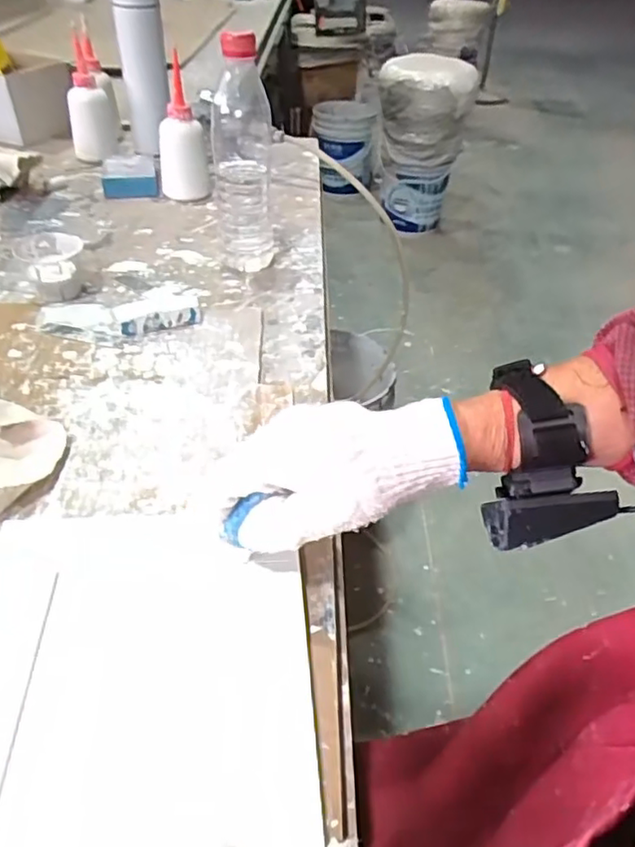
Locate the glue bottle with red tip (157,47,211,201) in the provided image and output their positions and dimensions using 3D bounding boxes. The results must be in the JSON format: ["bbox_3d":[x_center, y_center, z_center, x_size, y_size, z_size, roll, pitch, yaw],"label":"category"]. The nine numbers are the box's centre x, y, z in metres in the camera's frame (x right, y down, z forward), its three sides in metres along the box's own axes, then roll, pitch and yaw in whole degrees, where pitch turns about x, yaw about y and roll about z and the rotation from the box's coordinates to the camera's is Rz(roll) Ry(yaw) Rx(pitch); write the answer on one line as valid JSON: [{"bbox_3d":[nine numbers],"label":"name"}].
[{"bbox_3d":[-0.172,-0.362,0.788,0.062,0.143,0.061,-5,41,-10],"label":"glue bottle with red tip"}]

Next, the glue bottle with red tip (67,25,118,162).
[{"bbox_3d":[-0.325,-0.457,0.889,0.065,0.140,0.062,-9,42,-14],"label":"glue bottle with red tip"}]

